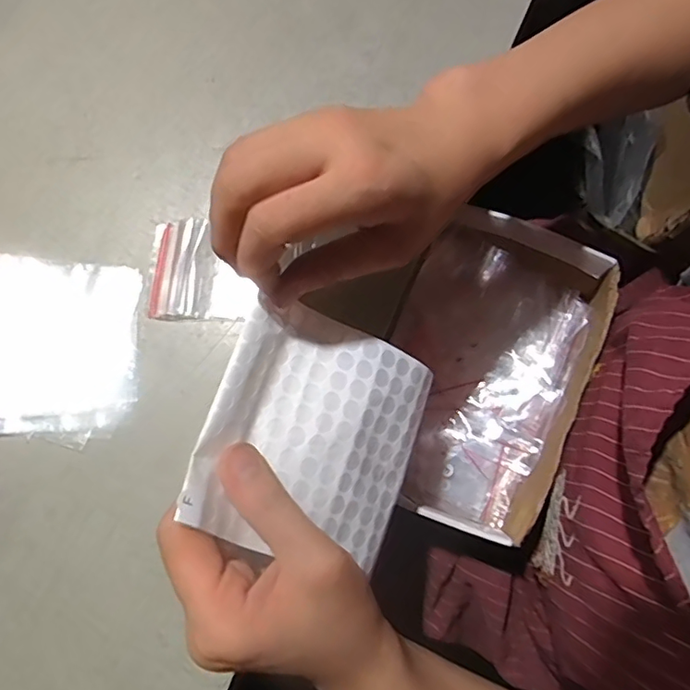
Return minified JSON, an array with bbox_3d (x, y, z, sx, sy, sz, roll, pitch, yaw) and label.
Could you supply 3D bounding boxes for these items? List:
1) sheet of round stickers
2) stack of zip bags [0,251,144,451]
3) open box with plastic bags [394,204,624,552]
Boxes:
[{"bbox_3d":[-0.011,0.045,0.282,0.124,0.013,0.119,28,69,-30],"label":"sheet of round stickers"},{"bbox_3d":[-0.180,0.001,0.318,0.117,0.009,0.106,5,78,2],"label":"stack of zip bags"},{"bbox_3d":[0.102,0.015,0.414,0.140,0.059,0.226,24,79,6],"label":"open box with plastic bags"}]

